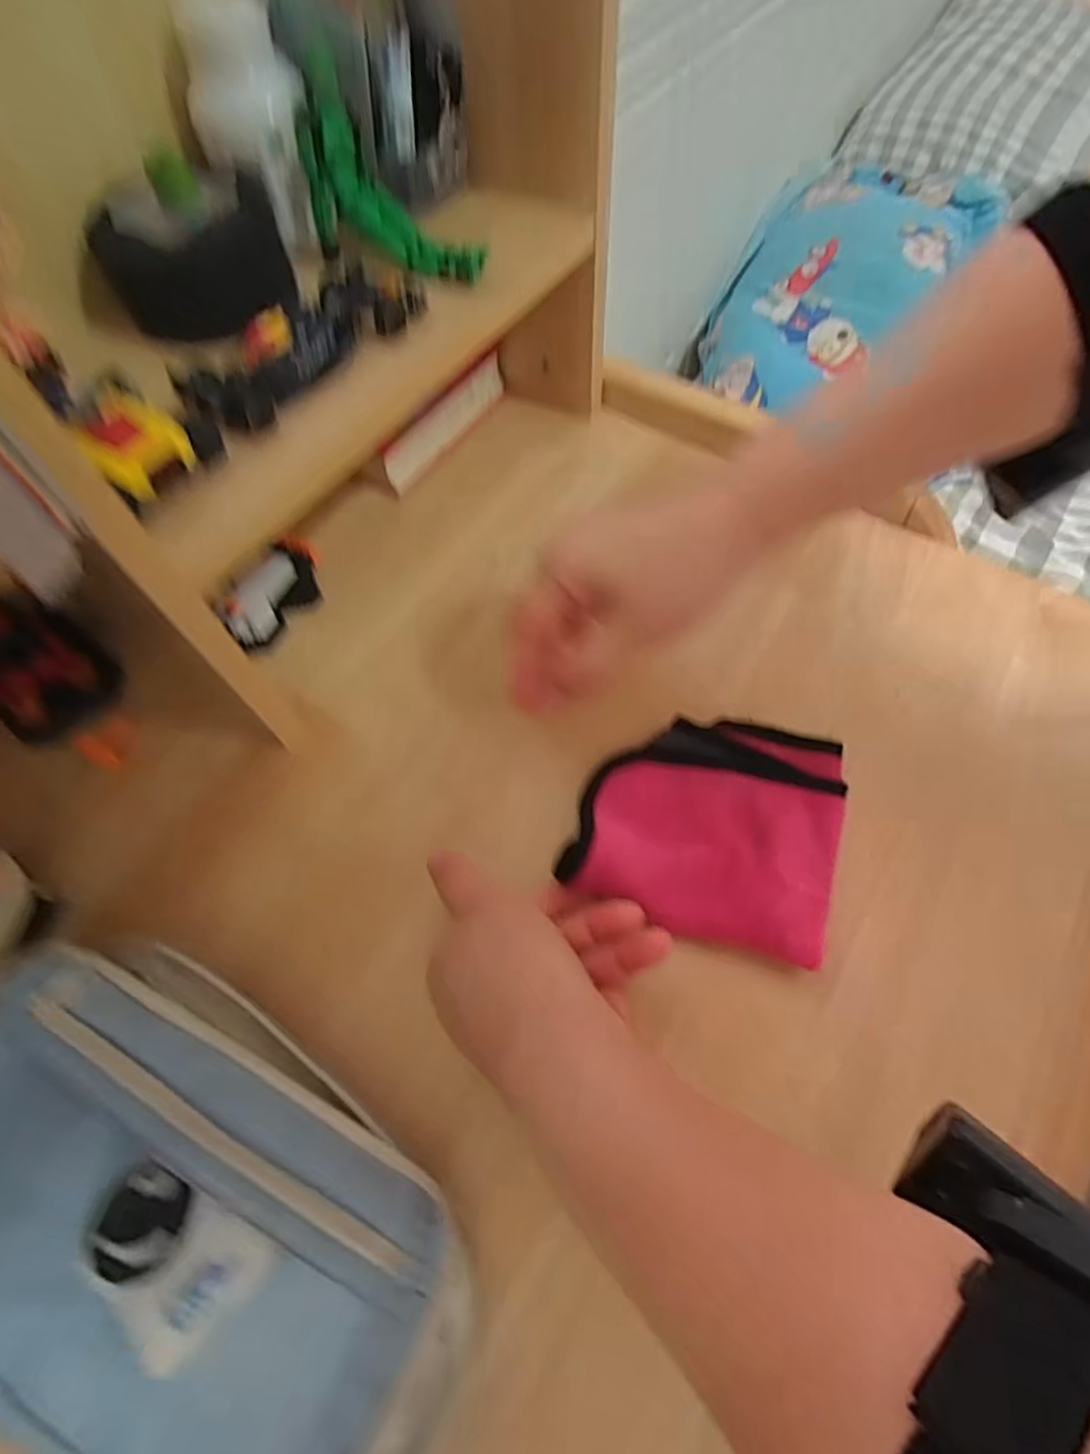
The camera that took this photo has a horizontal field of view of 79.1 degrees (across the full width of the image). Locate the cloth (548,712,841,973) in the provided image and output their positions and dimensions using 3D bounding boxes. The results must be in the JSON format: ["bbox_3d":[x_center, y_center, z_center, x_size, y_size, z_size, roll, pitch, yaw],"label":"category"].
[{"bbox_3d":[0.080,0.041,0.319,0.117,0.012,0.115,17,64,11],"label":"cloth"}]

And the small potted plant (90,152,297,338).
[{"bbox_3d":[-0.166,-0.230,0.313,0.084,0.054,0.072,-10,62,-3],"label":"small potted plant"}]

